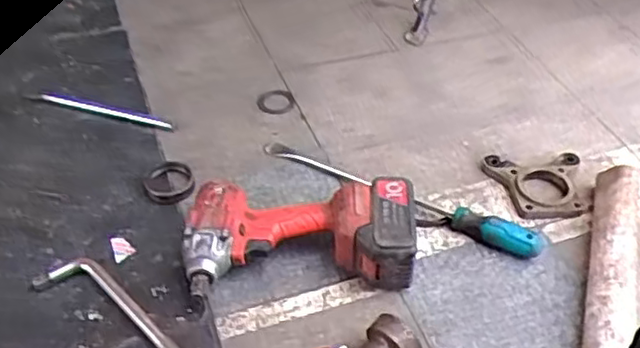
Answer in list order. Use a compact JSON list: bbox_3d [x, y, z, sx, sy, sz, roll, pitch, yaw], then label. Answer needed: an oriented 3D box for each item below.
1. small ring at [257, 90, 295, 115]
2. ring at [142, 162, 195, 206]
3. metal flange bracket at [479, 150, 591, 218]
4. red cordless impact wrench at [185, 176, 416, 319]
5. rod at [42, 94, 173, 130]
[{"bbox_3d":[-0.063,-0.102,0.979,0.052,0.008,0.058,-2,44,-4],"label":"small ring"},{"bbox_3d":[-0.185,0.011,0.842,0.061,0.007,0.064,1,44,-1],"label":"ring"},{"bbox_3d":[0.273,0.013,0.859,0.122,0.015,0.108,1,44,-1],"label":"metal flange bracket"},{"bbox_3d":[-0.022,0.069,0.747,0.242,0.078,0.141,2,44,-1],"label":"red cordless impact wrench"},{"bbox_3d":[-0.291,-0.084,0.925,0.195,0.015,0.017,15,45,13],"label":"rod"}]

